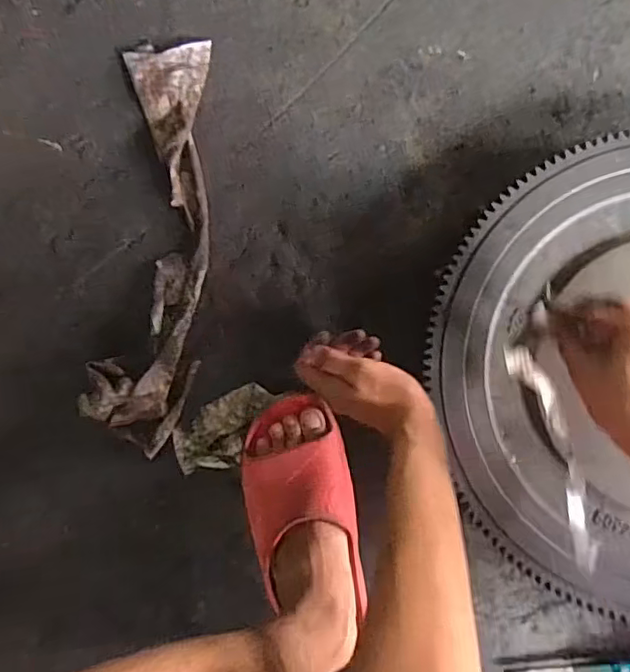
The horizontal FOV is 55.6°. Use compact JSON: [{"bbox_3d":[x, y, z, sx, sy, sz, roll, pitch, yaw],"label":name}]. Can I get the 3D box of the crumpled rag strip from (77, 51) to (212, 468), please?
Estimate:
[{"bbox_3d":[-0.176,-0.104,0.668,0.117,0.052,0.460,7,90,5],"label":"crumpled rag strip"}]

